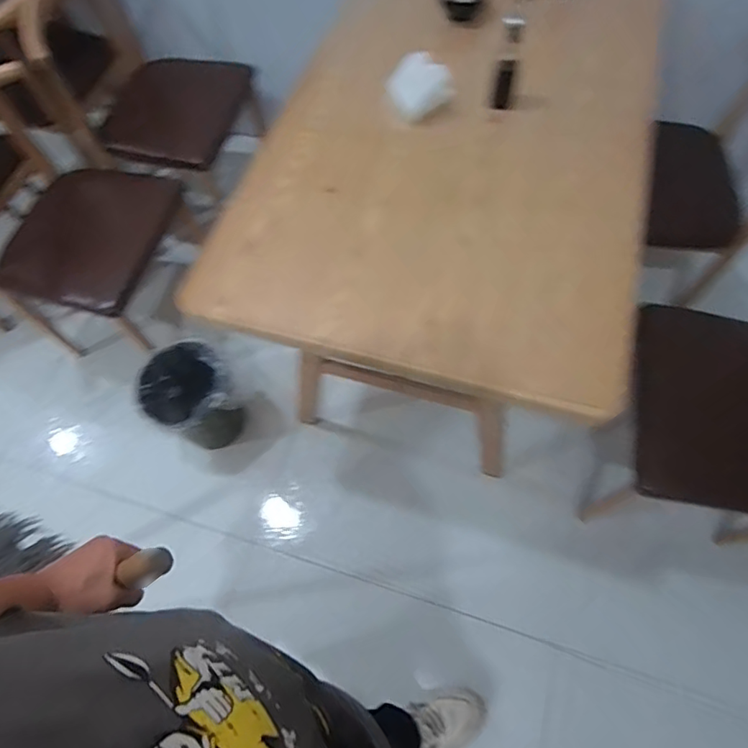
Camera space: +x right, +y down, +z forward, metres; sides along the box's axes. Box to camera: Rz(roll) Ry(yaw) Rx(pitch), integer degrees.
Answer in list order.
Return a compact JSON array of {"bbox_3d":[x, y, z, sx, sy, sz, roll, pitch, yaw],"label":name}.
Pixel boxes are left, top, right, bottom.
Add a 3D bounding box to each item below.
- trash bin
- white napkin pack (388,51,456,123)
[{"bbox_3d":[-0.492,0.080,1.395,0.220,0.261,0.208,-25,66,-10],"label":"trash bin"},{"bbox_3d":[0.083,-0.544,0.955,0.112,0.083,0.072,-25,66,-10],"label":"white napkin pack"}]

